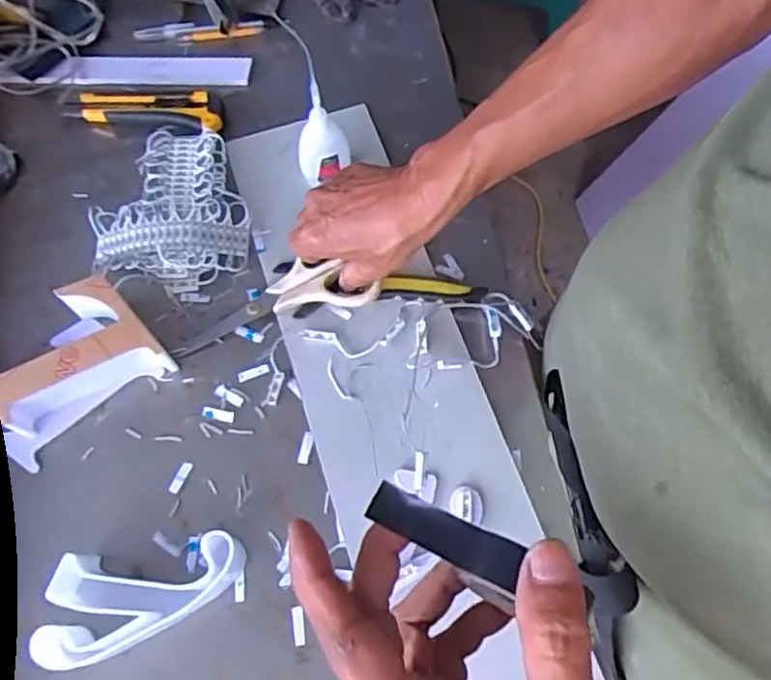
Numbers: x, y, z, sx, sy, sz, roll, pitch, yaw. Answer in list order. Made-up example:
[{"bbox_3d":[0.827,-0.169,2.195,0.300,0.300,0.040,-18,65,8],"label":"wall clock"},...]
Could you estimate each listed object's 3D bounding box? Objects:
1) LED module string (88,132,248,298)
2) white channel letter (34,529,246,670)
[{"bbox_3d":[-0.182,-0.116,0.586,0.129,0.032,0.152,5,69,4],"label":"LED module string"},{"bbox_3d":[-0.166,0.178,0.464,0.127,0.042,0.070,-8,68,-1],"label":"white channel letter"}]

